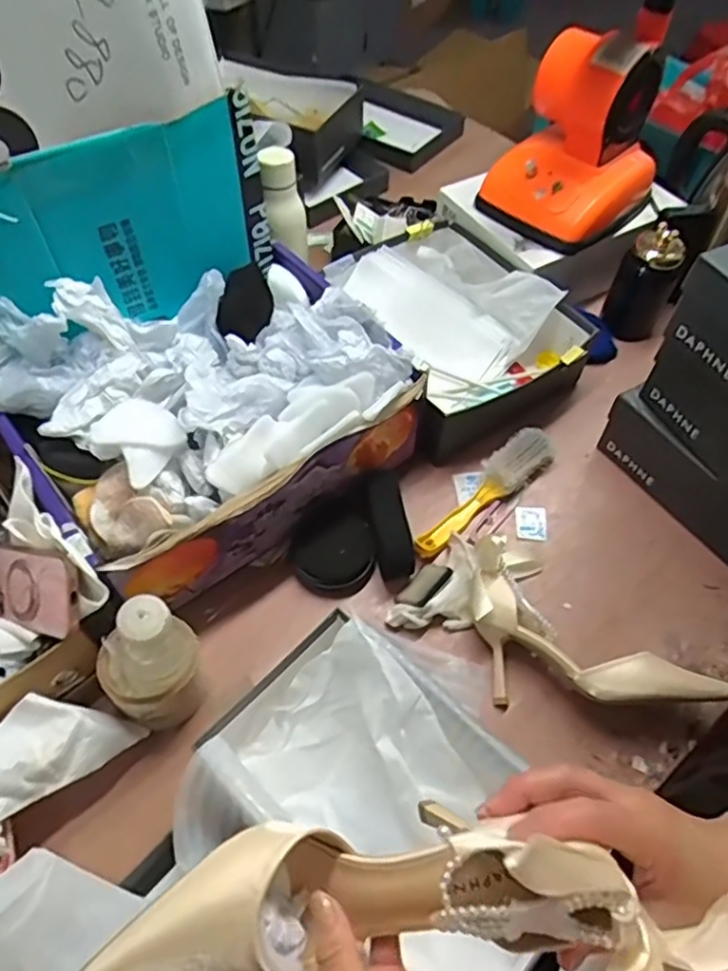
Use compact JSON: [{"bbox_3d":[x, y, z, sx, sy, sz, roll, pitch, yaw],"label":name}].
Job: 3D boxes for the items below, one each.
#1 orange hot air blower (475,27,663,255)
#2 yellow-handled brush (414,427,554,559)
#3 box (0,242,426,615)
[{"bbox_3d":[0.287,-0.469,0.869,0.176,0.215,0.189,38,63,22],"label":"orange hot air blower"},{"bbox_3d":[0.144,0.007,0.784,0.221,0.036,0.051,-37,64,-23],"label":"yellow-handled brush"},{"bbox_3d":[-0.162,-0.078,0.730,0.383,0.160,0.283,-33,62,-21],"label":"box"}]

